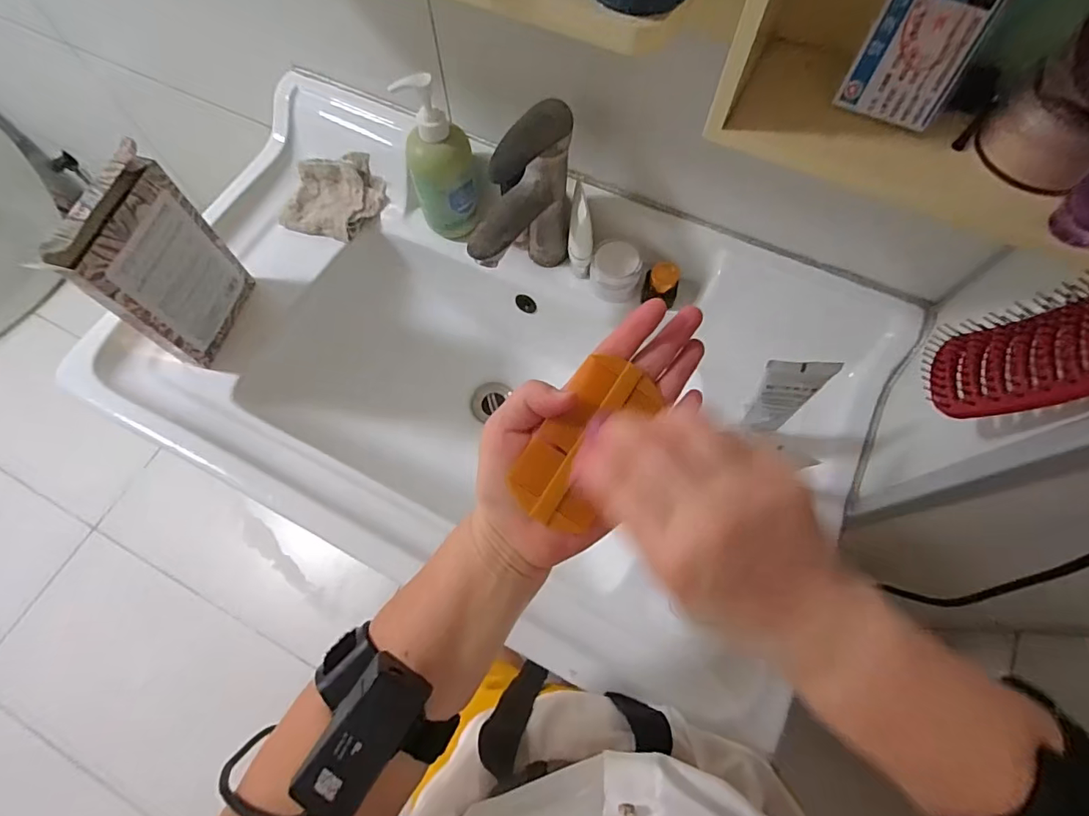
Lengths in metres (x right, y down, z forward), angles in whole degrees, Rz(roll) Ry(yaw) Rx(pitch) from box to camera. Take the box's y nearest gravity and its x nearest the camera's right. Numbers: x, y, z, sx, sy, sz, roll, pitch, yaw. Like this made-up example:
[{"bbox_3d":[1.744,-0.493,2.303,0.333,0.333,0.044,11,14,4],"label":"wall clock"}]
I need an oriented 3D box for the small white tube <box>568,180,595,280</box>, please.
[{"bbox_3d":[0.041,-0.192,0.561,0.028,0.105,0.038,5,68,2],"label":"small white tube"}]

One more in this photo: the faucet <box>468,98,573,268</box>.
[{"bbox_3d":[-0.019,-0.184,0.506,0.059,0.191,0.133,18,69,7],"label":"faucet"}]

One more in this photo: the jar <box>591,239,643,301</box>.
[{"bbox_3d":[0.082,-0.158,0.582,0.055,0.047,0.048,10,68,4],"label":"jar"}]

